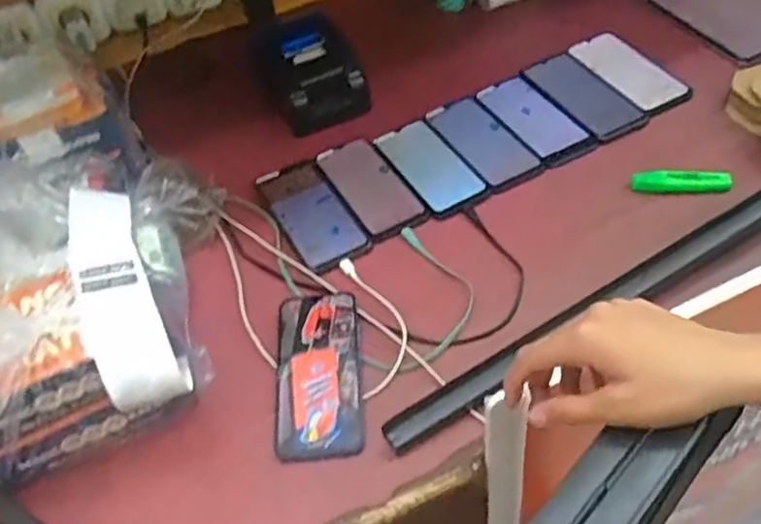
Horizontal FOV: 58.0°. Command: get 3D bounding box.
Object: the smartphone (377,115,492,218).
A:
[{"bbox_3d":[0.060,-0.116,0.815,0.075,0.014,0.154,-24,51,-14],"label":"smartphone"}]

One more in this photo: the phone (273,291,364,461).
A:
[{"bbox_3d":[-0.060,0.099,0.644,0.078,0.012,0.174,-6,49,1],"label":"phone"}]

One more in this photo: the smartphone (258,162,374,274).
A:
[{"bbox_3d":[-0.079,-0.058,0.784,0.078,0.008,0.174,-24,51,-15],"label":"smartphone"}]

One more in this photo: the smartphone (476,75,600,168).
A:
[{"bbox_3d":[0.192,-0.184,0.856,0.073,0.012,0.161,-25,51,-15],"label":"smartphone"}]

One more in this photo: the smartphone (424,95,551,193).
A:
[{"bbox_3d":[0.124,-0.151,0.838,0.077,0.006,0.172,-25,51,-16],"label":"smartphone"}]

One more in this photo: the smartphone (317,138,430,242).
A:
[{"bbox_3d":[-0.011,-0.091,0.801,0.076,0.009,0.160,-24,51,-15],"label":"smartphone"}]

